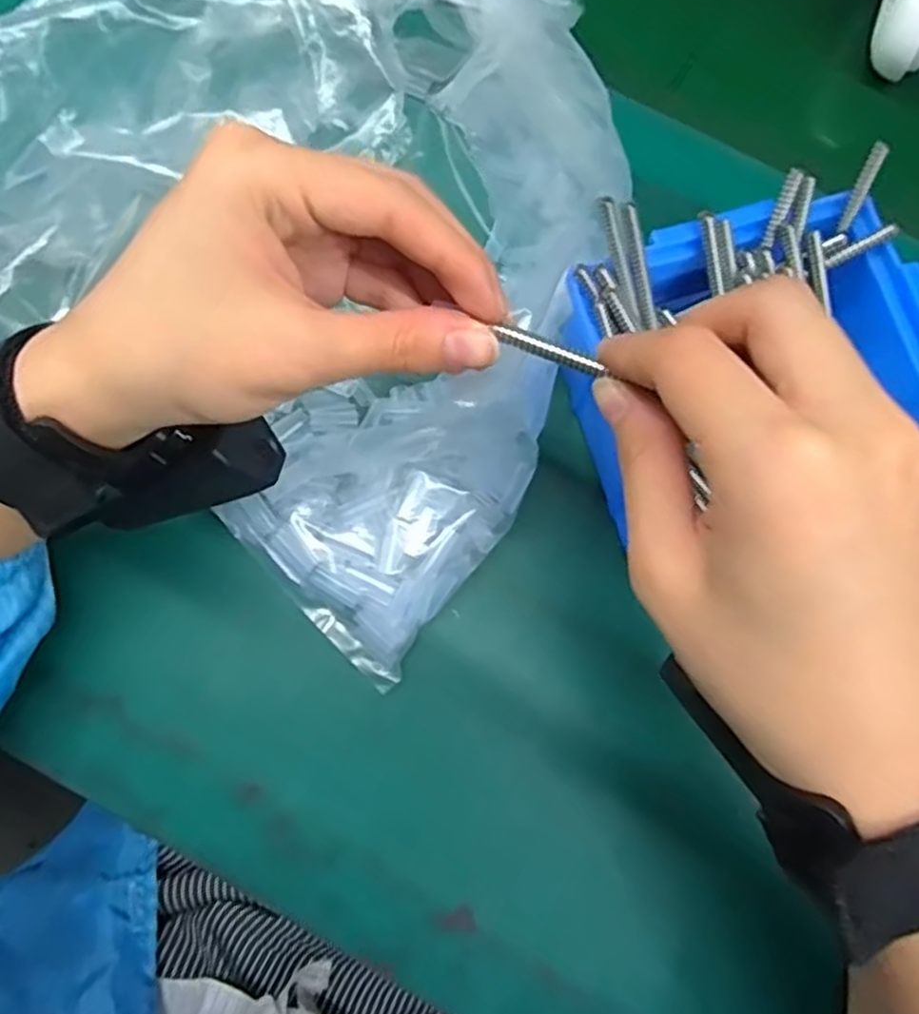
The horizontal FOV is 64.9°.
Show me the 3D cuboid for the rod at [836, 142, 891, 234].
[{"bbox_3d":[0.148,-0.117,0.266,0.005,0.031,0.004,13,38,1],"label":"rod"}]

